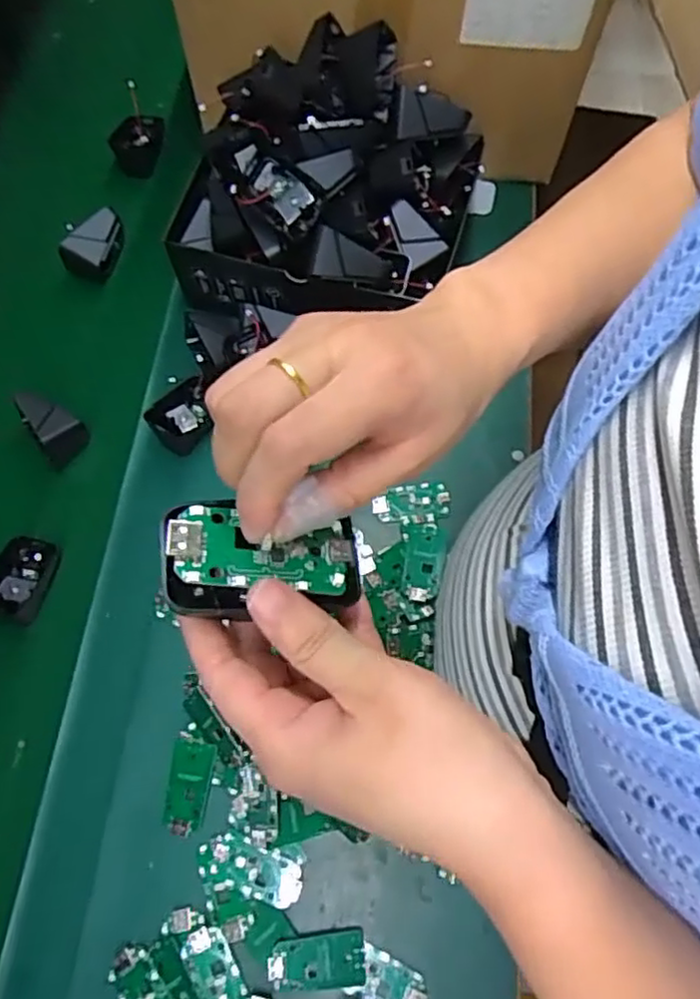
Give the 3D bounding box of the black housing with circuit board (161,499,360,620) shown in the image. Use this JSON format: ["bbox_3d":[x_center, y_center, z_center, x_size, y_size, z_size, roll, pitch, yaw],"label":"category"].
[{"bbox_3d":[-0.032,0.021,0.241,0.068,0.015,0.038,3,68,-13],"label":"black housing with circuit board"}]

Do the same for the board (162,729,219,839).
[{"bbox_3d":[-0.116,0.205,0.483,0.031,0.011,0.065,8,69,4],"label":"board"}]

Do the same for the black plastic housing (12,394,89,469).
[{"bbox_3d":[-0.261,-0.066,0.584,0.039,0.025,0.067,-40,73,-13],"label":"black plastic housing"}]

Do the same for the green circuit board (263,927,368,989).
[{"bbox_3d":[-0.022,0.306,0.446,0.063,0.004,0.032,-3,69,0],"label":"green circuit board"}]

